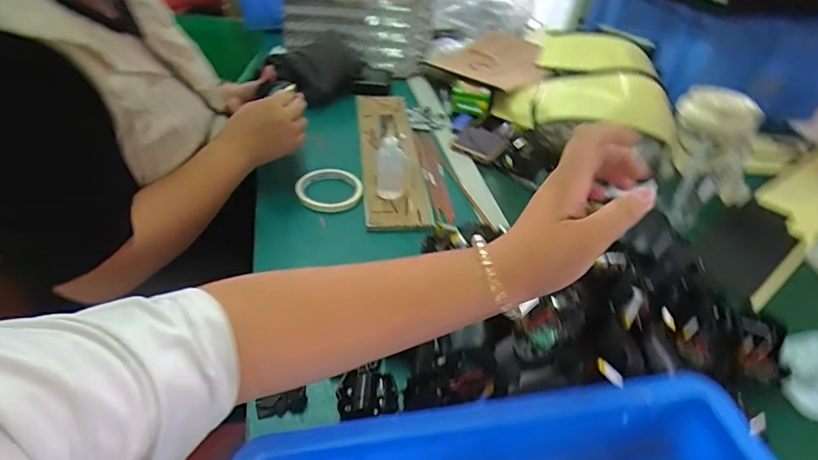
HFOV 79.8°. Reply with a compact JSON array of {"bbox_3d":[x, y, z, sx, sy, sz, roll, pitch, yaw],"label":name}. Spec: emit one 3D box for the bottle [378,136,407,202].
[{"bbox_3d":[-0.024,-0.089,0.680,0.038,0.087,0.035,3,39,-4],"label":"bottle"}]

